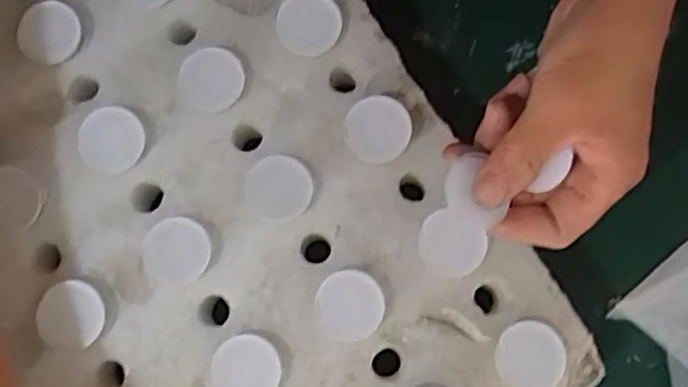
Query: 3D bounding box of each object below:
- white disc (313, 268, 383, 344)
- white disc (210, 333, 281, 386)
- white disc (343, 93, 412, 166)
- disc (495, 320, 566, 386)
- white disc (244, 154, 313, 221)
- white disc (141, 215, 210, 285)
[{"bbox_3d":[0.003,0.056,0.359,0.033,0.008,0.035,0,79,1],"label":"white disc"},{"bbox_3d":[-0.049,0.088,0.354,0.033,0.009,0.034,0,79,1],"label":"white disc"},{"bbox_3d":[0.018,-0.034,0.379,0.034,0.009,0.036,0,79,1],"label":"white disc"},{"bbox_3d":[0.093,0.081,0.354,0.033,0.005,0.033,0,79,1],"label":"disc"},{"bbox_3d":[-0.034,-0.003,0.372,0.034,0.009,0.033,0,79,1],"label":"white disc"},{"bbox_3d":[-0.086,0.029,0.365,0.034,0.004,0.033,0,79,1],"label":"white disc"}]

